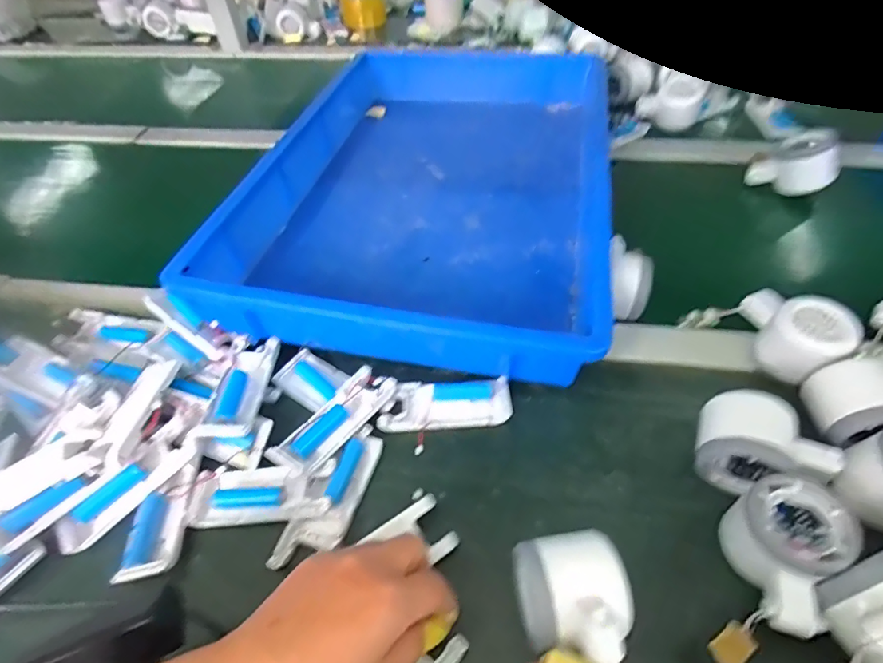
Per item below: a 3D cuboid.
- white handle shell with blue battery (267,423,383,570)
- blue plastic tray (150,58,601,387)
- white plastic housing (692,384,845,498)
[{"bbox_3d":[-0.080,0.119,0.356,0.038,0.020,0.110,14,51,15],"label":"white handle shell with blue battery"},{"bbox_3d":[-0.007,-0.203,0.576,0.366,0.087,0.567,4,51,9],"label":"blue plastic tray"},{"bbox_3d":[0.229,0.084,0.346,0.087,0.040,0.065,22,54,21],"label":"white plastic housing"}]

